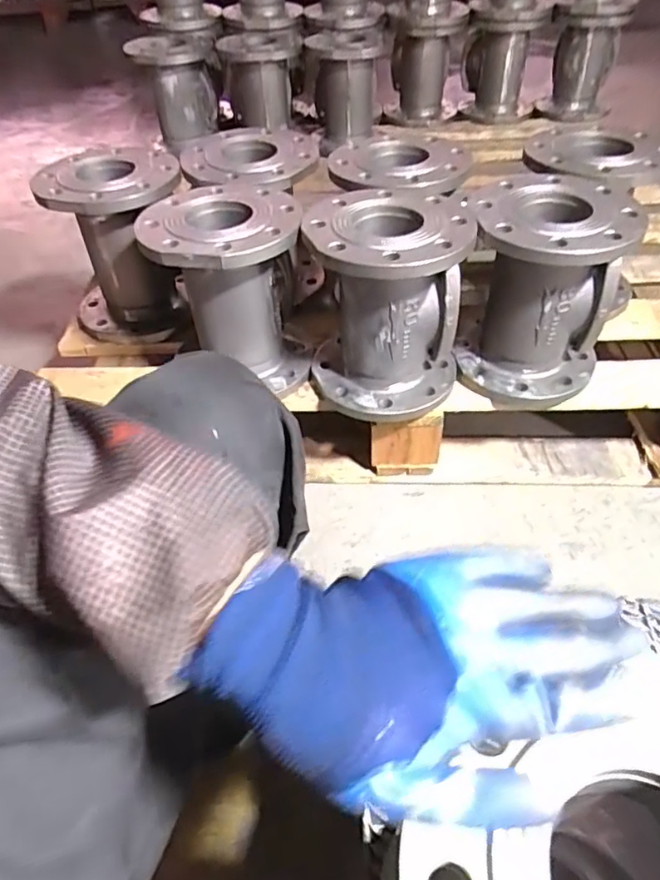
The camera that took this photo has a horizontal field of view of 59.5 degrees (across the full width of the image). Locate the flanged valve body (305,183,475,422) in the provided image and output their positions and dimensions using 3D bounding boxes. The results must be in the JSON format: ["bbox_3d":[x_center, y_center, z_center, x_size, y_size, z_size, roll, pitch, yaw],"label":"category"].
[{"bbox_3d":[0.070,-0.168,0.724,0.183,0.219,0.182,4,48,6],"label":"flanged valve body"}]

